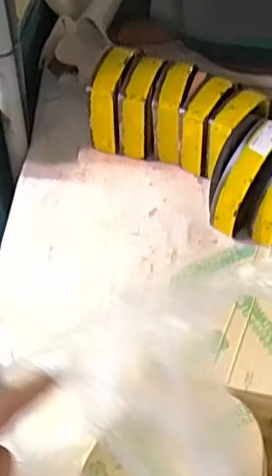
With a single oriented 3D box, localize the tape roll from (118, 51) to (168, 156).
[{"bbox_3d":[0.007,-0.160,0.727,0.034,0.095,0.087,13,55,10],"label":"tape roll"}]

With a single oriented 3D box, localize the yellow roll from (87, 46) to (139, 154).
[{"bbox_3d":[-0.027,-0.169,0.730,0.035,0.103,0.090,11,55,9],"label":"yellow roll"}]

